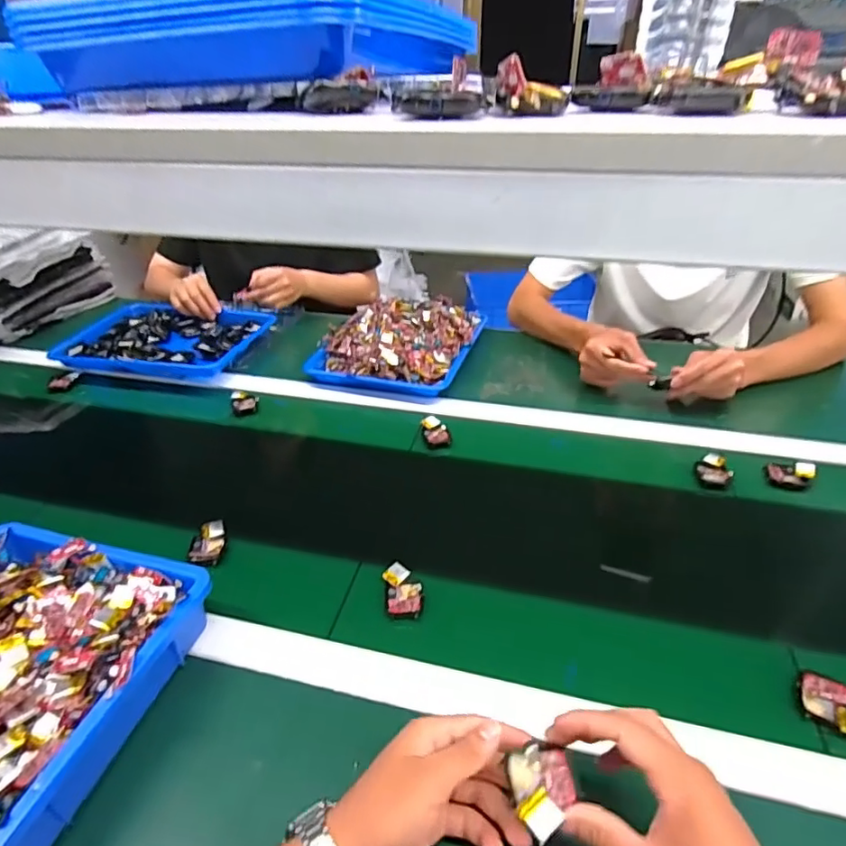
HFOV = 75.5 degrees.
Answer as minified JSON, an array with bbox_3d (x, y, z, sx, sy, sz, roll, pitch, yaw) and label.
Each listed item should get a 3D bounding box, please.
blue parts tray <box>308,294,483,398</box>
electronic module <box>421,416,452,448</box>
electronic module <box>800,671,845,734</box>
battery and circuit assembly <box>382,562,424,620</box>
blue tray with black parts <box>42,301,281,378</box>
[{"bbox_3d":[-0.037,-0.152,0.975,0.246,0.068,0.291,10,35,18],"label":"blue parts tray"},{"bbox_3d":[0.019,0.012,0.769,0.037,0.017,0.058,-6,34,-5],"label":"electronic module"},{"bbox_3d":[0.333,0.226,0.442,0.045,0.013,0.050,14,37,23],"label":"electronic module"},{"bbox_3d":[-0.019,0.165,0.541,0.036,0.018,0.054,-7,34,-7],"label":"battery and circuit assembly"},{"bbox_3d":[-0.459,-0.154,0.994,0.313,0.039,0.232,7,35,14],"label":"blue tray with black parts"}]

